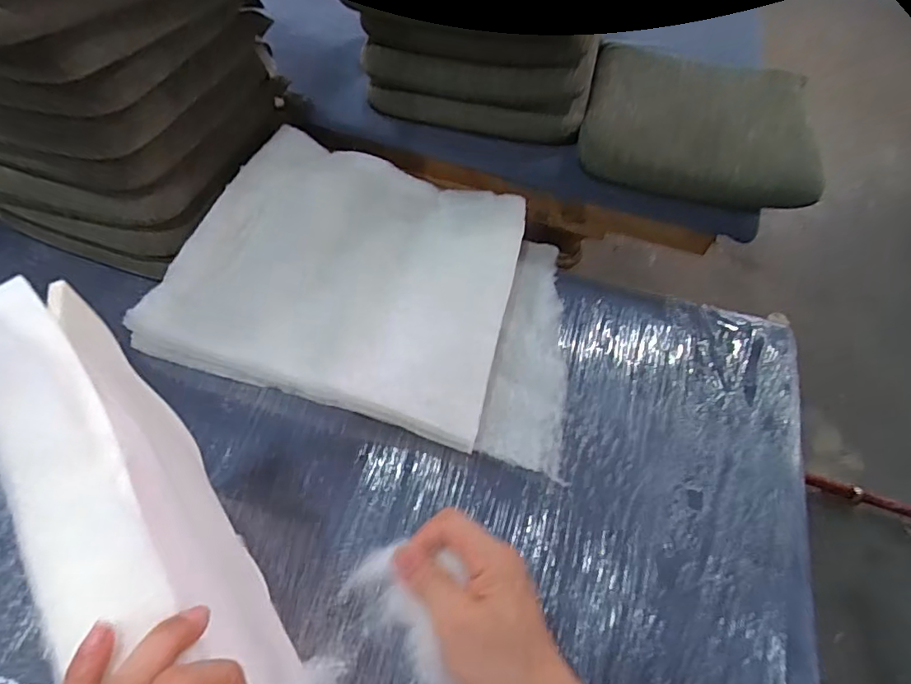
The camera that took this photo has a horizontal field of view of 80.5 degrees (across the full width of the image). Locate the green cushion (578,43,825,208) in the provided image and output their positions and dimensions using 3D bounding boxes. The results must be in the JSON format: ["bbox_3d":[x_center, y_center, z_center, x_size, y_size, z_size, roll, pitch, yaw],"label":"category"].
[{"bbox_3d":[0.470,-0.440,1.066,0.427,0.099,0.409,15,55,6],"label":"green cushion"}]

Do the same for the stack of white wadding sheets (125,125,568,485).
[{"bbox_3d":[-0.107,-0.105,0.927,0.656,0.122,0.483,16,56,7],"label":"stack of white wadding sheets"}]

